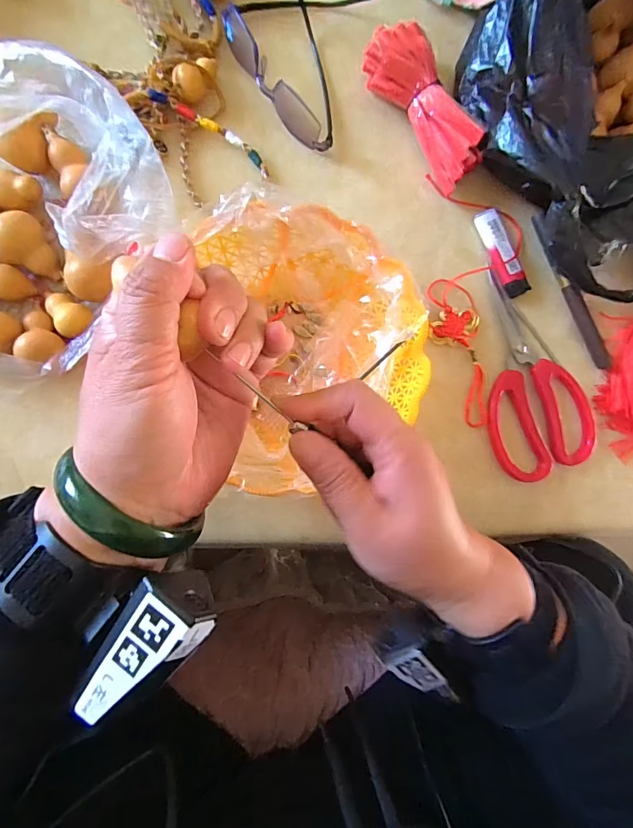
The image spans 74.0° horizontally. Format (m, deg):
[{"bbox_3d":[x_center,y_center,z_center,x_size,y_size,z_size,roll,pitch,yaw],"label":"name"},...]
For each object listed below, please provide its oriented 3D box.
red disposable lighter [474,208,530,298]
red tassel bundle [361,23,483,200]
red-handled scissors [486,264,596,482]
[{"bbox_3d":[0.167,-0.144,0.377,0.023,0.013,0.079,-28,92,-9],"label":"red disposable lighter"},{"bbox_3d":[0.095,-0.260,0.358,0.056,0.041,0.130,-40,94,-8],"label":"red tassel bundle"},{"bbox_3d":[0.195,-0.035,0.369,0.096,0.017,0.176,-7,89,-9],"label":"red-handled scissors"}]

